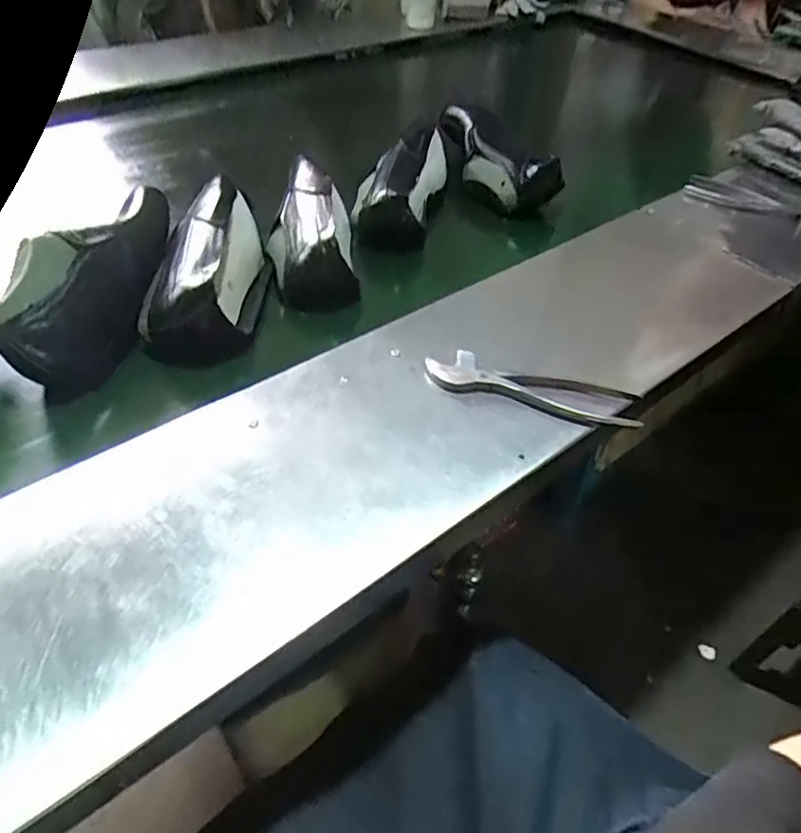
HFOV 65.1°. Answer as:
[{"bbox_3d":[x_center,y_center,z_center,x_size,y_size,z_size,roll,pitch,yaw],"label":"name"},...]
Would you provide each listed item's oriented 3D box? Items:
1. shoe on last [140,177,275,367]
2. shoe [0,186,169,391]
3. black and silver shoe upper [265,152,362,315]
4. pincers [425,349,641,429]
[{"bbox_3d":[-0.199,-0.171,0.683,0.101,0.087,0.256,3,45,-4],"label":"shoe on last"},{"bbox_3d":[-0.299,-0.141,0.631,0.093,0.098,0.254,6,44,-1],"label":"shoe"},{"bbox_3d":[-0.103,-0.224,0.748,0.103,0.080,0.217,0,45,-7],"label":"black and silver shoe upper"},{"bbox_3d":[0.118,-0.029,0.570,0.191,0.029,0.048,14,45,7],"label":"pincers"}]

